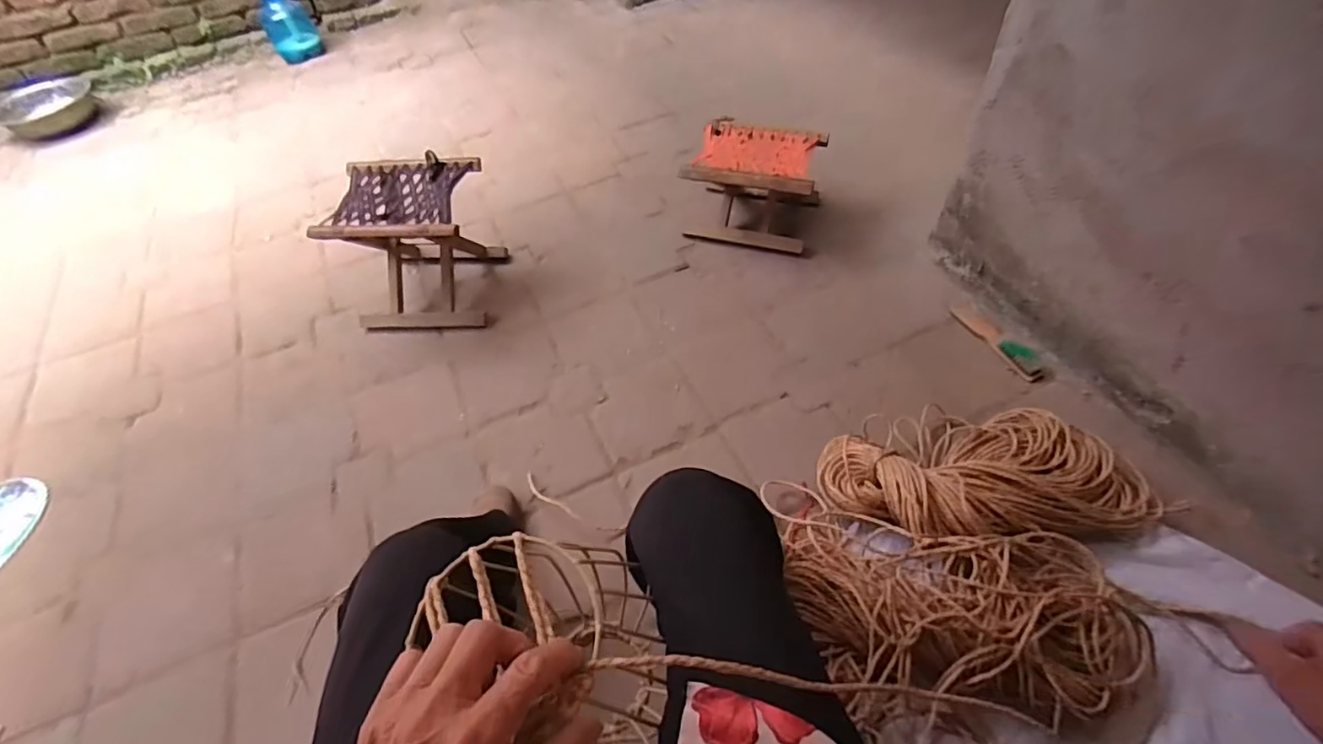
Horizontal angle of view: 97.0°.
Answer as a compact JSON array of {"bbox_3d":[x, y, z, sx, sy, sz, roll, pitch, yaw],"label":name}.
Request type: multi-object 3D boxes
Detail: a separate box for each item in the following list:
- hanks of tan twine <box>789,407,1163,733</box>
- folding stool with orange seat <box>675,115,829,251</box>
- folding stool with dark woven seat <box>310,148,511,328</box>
[{"bbox_3d":[0.467,0.244,0.844,0.593,0.124,0.439,-16,51,-8],"label":"hanks of tan twine"},{"bbox_3d":[0.217,-0.432,1.363,0.275,0.193,0.229,12,53,14],"label":"folding stool with orange seat"},{"bbox_3d":[-0.515,-0.267,1.247,0.283,0.270,0.246,-4,51,2],"label":"folding stool with dark woven seat"}]

